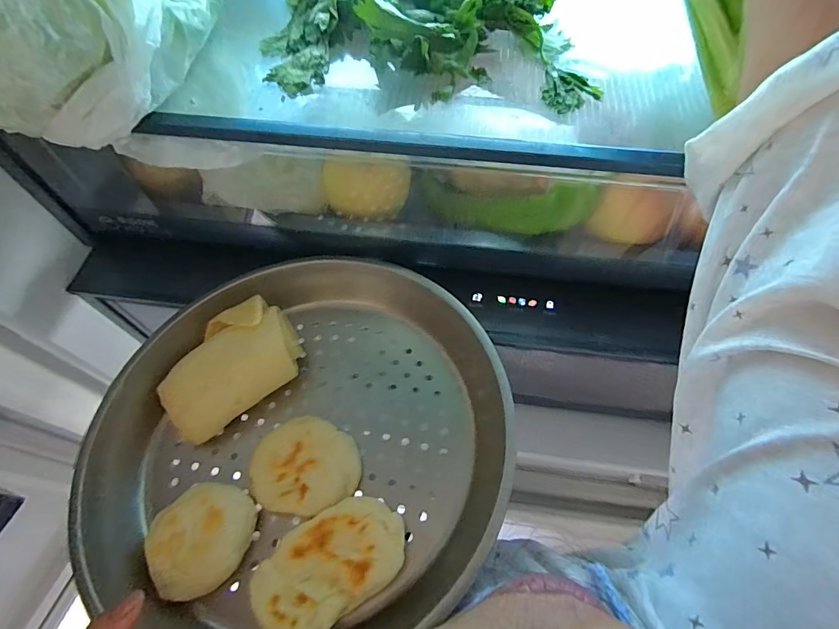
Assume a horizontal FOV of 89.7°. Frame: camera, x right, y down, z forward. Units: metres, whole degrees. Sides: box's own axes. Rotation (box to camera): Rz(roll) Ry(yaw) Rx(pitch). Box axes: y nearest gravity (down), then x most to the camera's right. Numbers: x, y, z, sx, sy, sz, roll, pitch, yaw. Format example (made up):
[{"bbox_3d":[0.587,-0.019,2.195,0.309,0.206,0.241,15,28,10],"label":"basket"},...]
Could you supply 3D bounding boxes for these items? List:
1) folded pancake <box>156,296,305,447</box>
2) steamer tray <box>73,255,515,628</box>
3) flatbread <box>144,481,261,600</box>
[{"bbox_3d":[-0.168,0.049,0.378,0.121,0.054,0.086,-29,64,-12],"label":"folded pancake"},{"bbox_3d":[-0.092,0.090,0.348,0.323,0.062,0.317,-24,63,-10],"label":"steamer tray"},{"bbox_3d":[-0.160,0.162,0.307,0.065,0.019,0.075,19,64,13],"label":"flatbread"}]

